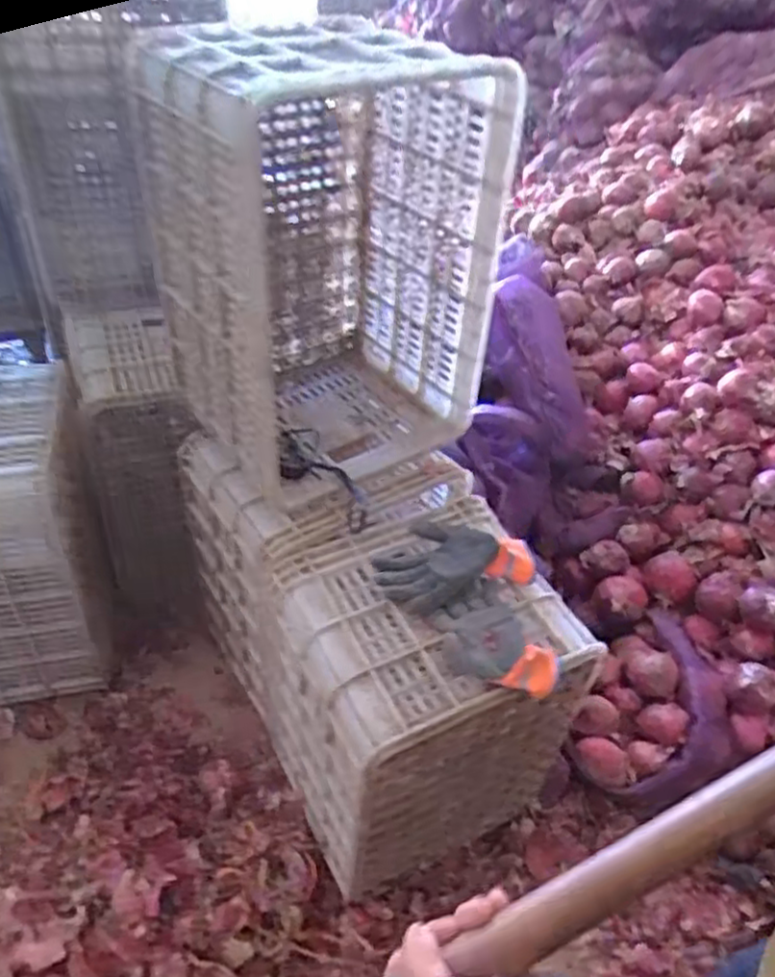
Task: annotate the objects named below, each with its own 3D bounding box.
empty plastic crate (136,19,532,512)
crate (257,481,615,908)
[{"bbox_3d":[-0.085,-0.302,0.996,0.370,0.526,0.305,-24,50,-27],"label":"empty plastic crate"},{"bbox_3d":[0.034,0.313,1.096,0.344,0.475,0.314,-18,48,-23],"label":"crate"}]

